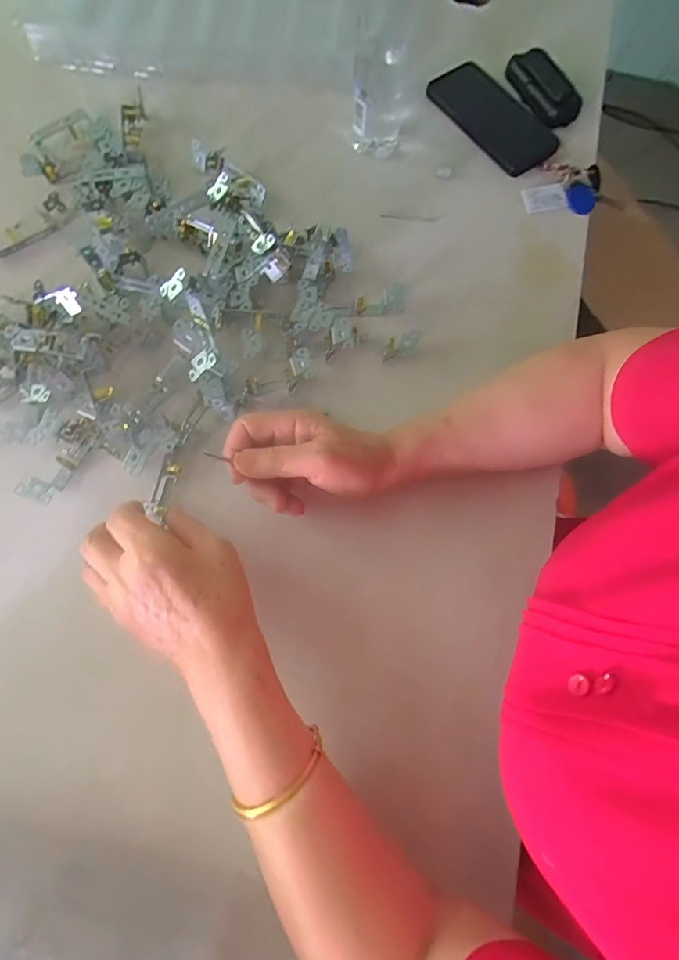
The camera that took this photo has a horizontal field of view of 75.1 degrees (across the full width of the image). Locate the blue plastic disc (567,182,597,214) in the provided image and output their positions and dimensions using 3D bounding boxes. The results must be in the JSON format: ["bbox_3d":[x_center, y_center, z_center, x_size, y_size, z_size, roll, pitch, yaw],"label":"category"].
[{"bbox_3d":[0.274,-0.318,0.496,0.036,0.007,0.035,1,74,-2],"label":"blue plastic disc"}]

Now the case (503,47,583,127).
[{"bbox_3d":[0.240,-0.467,0.522,0.051,0.023,0.102,-33,80,-8],"label":"case"}]

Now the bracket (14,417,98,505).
[{"bbox_3d":[-0.245,-0.018,0.390,0.030,0.027,0.080,24,75,4],"label":"bracket"}]

